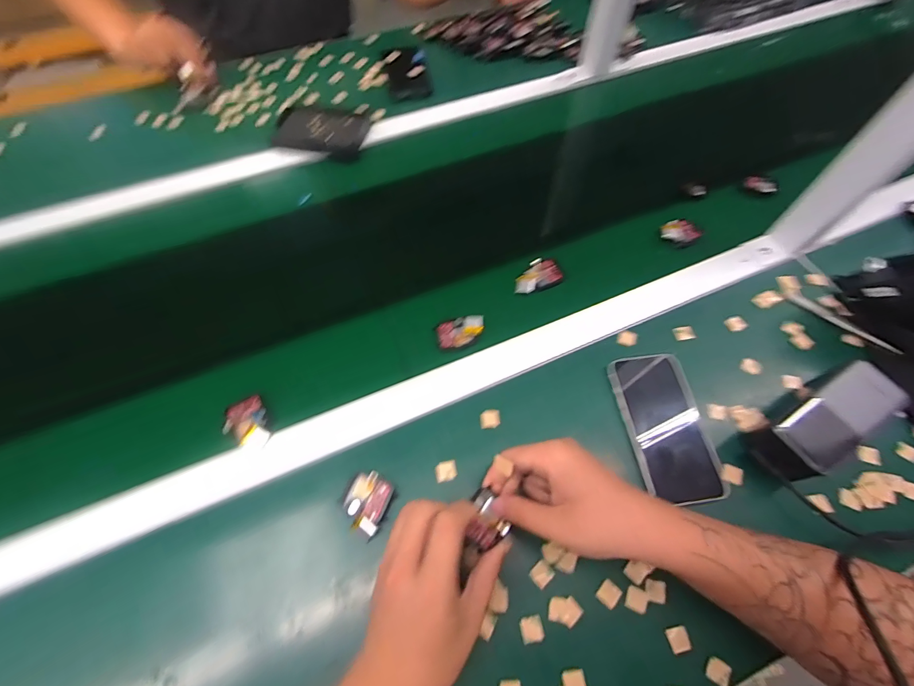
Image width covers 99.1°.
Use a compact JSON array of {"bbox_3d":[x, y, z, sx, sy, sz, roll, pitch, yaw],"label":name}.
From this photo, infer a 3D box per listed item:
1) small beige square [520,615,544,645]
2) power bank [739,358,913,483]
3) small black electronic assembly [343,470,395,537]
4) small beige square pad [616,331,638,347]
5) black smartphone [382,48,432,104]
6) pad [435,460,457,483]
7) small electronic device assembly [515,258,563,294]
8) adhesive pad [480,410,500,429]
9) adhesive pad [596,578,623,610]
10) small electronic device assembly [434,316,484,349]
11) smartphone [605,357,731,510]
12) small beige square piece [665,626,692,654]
[{"bbox_3d":[0.061,0.232,0.315,0.017,0.004,0.018,-8,63,-5],"label":"small beige square"},{"bbox_3d":[0.337,0.075,0.363,0.138,0.055,0.055,-26,65,-13],"label":"power bank"},{"bbox_3d":[-0.082,0.141,0.349,0.039,0.013,0.046,19,64,10],"label":"small black electronic assembly"},{"bbox_3d":[0.191,-0.006,0.435,0.020,0.004,0.019,26,65,13],"label":"small beige square pad"},{"bbox_3d":[-0.089,-0.484,0.693,0.070,0.011,0.132,-13,70,0],"label":"black smartphone"},{"bbox_3d":[-0.010,0.122,0.370,0.019,0.005,0.019,-8,63,-4],"label":"pad"},{"bbox_3d":[0.096,-0.081,0.475,0.062,0.013,0.036,-22,65,-11],"label":"small electronic device assembly"},{"bbox_3d":[0.034,0.077,0.393,0.020,0.006,0.020,-3,62,-2],"label":"adhesive pad"},{"bbox_3d":[0.128,0.210,0.326,0.018,0.004,0.016,-41,70,-19],"label":"adhesive pad"},{"bbox_3d":[0.004,-0.012,0.436,0.052,0.016,0.034,-6,63,-4],"label":"small electronic device assembly"},{"bbox_3d":[0.206,0.081,0.385,0.076,0.014,0.141,-6,62,-3],"label":"smartphone"},{"bbox_3d":[0.178,0.238,0.312,0.017,0.004,0.016,-11,64,-6],"label":"small beige square piece"}]

